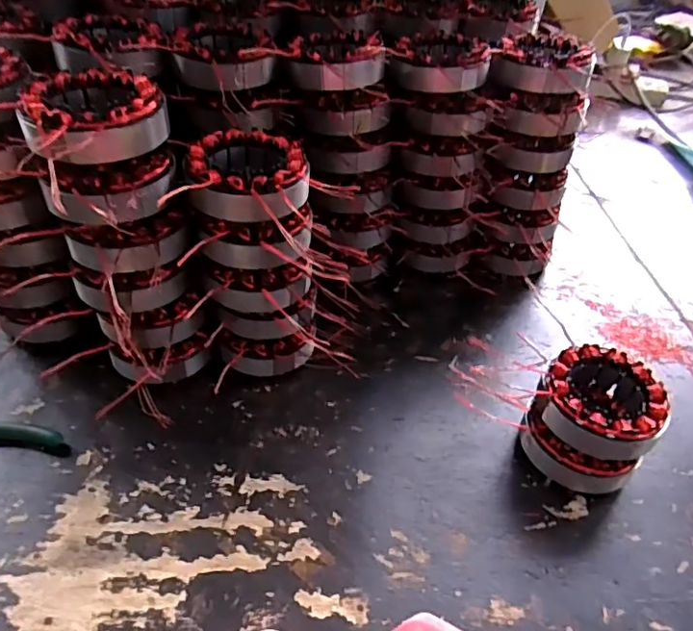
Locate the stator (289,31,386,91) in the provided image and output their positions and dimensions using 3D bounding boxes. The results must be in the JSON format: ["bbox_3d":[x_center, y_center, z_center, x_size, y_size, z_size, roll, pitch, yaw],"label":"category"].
[{"bbox_3d":[-0.007,-0.224,0.479,0.079,0.034,0.089,6,44,0],"label":"stator"}]

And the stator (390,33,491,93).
[{"bbox_3d":[0.084,-0.226,0.495,0.083,0.034,0.074,14,44,8],"label":"stator"}]

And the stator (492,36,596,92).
[{"bbox_3d":[0.179,-0.231,0.501,0.082,0.031,0.075,3,44,-3],"label":"stator"}]

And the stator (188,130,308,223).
[{"bbox_3d":[-0.069,-0.101,0.399,0.082,0.031,0.086,5,44,-2],"label":"stator"}]

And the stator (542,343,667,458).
[{"bbox_3d":[0.191,0.066,0.419,0.081,0.043,0.084,3,44,-3],"label":"stator"}]

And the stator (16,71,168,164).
[{"bbox_3d":[-0.165,-0.129,0.359,0.083,0.033,0.074,-29,54,-31],"label":"stator"}]

